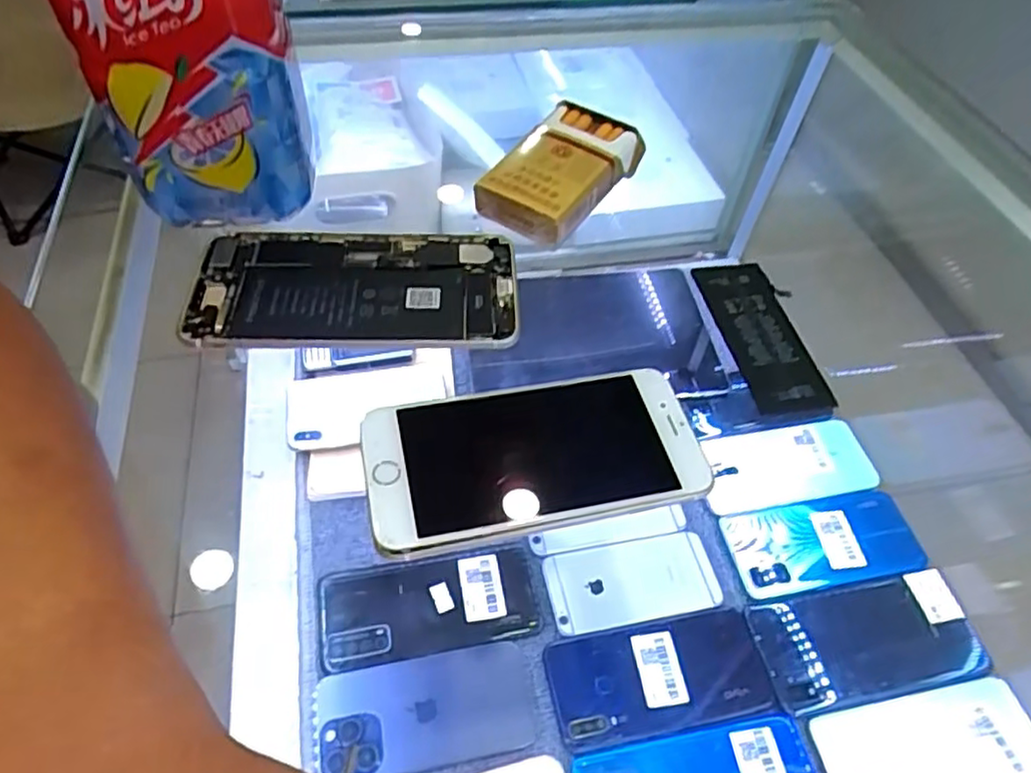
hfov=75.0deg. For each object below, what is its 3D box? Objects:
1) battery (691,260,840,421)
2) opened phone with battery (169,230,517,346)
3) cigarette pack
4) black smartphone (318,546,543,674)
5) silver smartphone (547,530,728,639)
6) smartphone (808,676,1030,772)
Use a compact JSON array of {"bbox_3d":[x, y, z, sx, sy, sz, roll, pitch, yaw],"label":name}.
[{"bbox_3d":[0.120,-0.026,0.329,0.038,0.007,0.093,-8,54,-3],"label":"battery"},{"bbox_3d":[-0.078,-0.049,0.332,0.155,0.008,0.078,-1,51,-4],"label":"opened phone with battery"},{"bbox_3d":[0.024,-0.122,0.380,0.058,0.028,0.096,28,55,18],"label":"cigarette pack"},{"bbox_3d":[-0.065,0.167,0.514,0.163,0.009,0.075,-6,53,-8],"label":"black smartphone"},{"bbox_3d":[0.093,0.156,0.535,0.135,0.005,0.066,-7,53,-9],"label":"silver smartphone"},{"bbox_3d":[0.294,0.254,0.466,0.160,0.004,0.076,-7,53,-9],"label":"smartphone"}]

